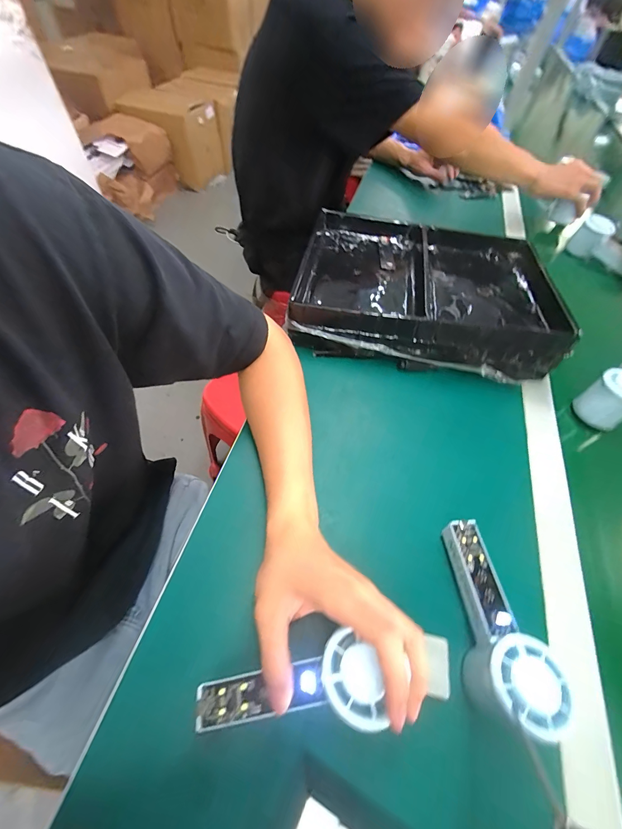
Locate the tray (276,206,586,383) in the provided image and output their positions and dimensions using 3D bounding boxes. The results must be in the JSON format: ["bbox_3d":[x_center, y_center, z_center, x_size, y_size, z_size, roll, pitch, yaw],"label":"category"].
[{"bbox_3d":[0.191,-0.199,0.507,0.416,0.066,0.294,10,56,3],"label":"tray"}]

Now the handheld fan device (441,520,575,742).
[{"bbox_3d":[0.149,0.176,0.279,0.056,0.059,0.146,1,42,-3],"label":"handheld fan device"}]

